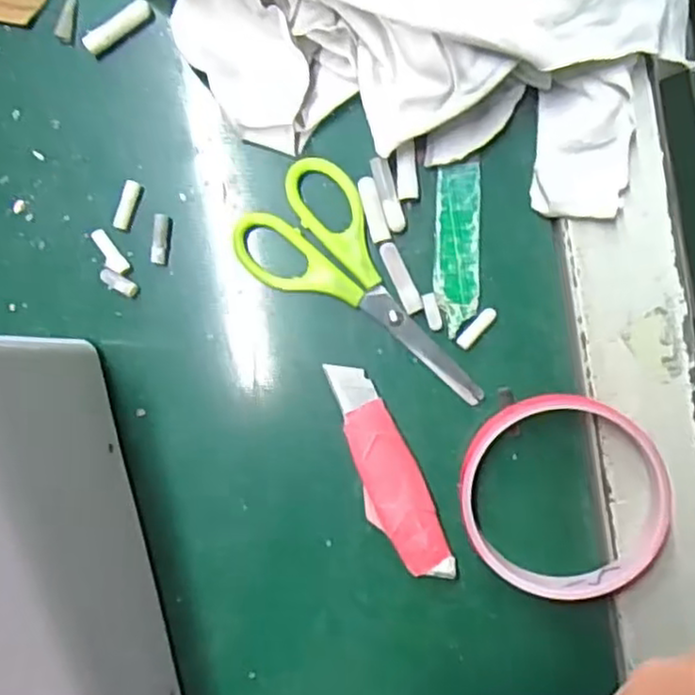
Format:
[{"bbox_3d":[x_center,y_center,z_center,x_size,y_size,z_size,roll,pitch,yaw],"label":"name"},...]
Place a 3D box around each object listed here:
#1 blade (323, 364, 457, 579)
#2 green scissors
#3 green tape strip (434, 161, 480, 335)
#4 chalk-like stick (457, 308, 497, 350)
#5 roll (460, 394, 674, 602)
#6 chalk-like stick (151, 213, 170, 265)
[{"bbox_3d":[0.018,0.054,0.315,0.027,0.011,0.099,-20,87,1],"label":"blade"},{"bbox_3d":[0.011,-0.023,0.321,0.129,0.005,0.058,45,90,3],"label":"green scissors"},{"bbox_3d":[0.049,-0.045,0.320,0.020,0.004,0.074,2,88,2],"label":"green tape strip"},{"bbox_3d":[0.058,-0.009,0.319,0.007,0.004,0.022,41,90,3],"label":"chalk-like stick"},{"bbox_3d":[0.092,0.064,0.308,0.084,0.020,0.088,0,88,2],"label":"roll"},{"bbox_3d":[-0.085,-0.049,0.327,0.007,0.005,0.023,4,88,2],"label":"chalk-like stick"}]

